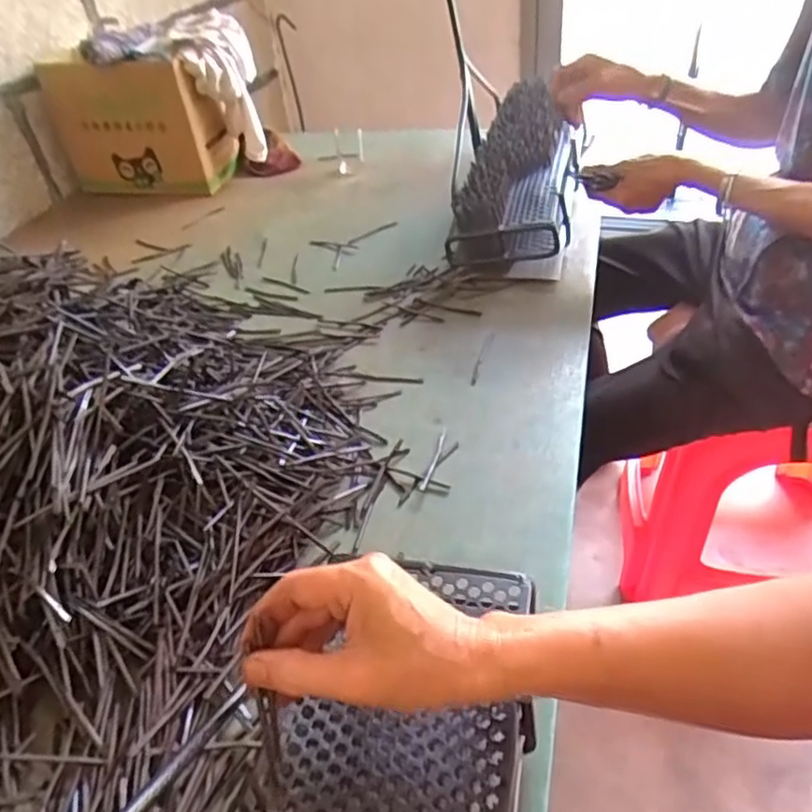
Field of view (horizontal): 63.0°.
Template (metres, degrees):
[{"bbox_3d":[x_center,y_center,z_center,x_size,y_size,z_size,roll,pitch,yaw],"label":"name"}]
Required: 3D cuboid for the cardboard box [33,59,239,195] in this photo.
[{"bbox_3d":[-0.510,-0.531,1.263,0.304,0.234,0.118,10,42,20],"label":"cardboard box"}]

